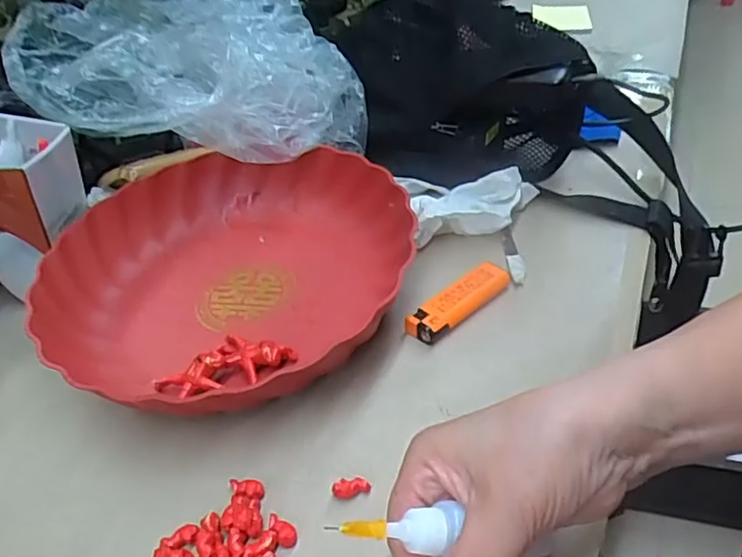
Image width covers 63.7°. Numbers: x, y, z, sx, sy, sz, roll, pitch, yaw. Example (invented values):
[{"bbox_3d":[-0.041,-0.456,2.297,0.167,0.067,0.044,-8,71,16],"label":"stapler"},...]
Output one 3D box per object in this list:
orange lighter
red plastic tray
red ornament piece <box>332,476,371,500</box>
[{"bbox_3d":[0.059,0.015,0.390,0.081,0.011,0.025,-36,48,-30],"label":"orange lighter"},{"bbox_3d":[-0.099,-0.006,0.415,0.228,0.055,0.234,16,45,25],"label":"red plastic tray"},{"bbox_3d":[-0.010,0.105,0.301,0.019,0.005,0.009,-13,40,-7],"label":"red ornament piece"}]

